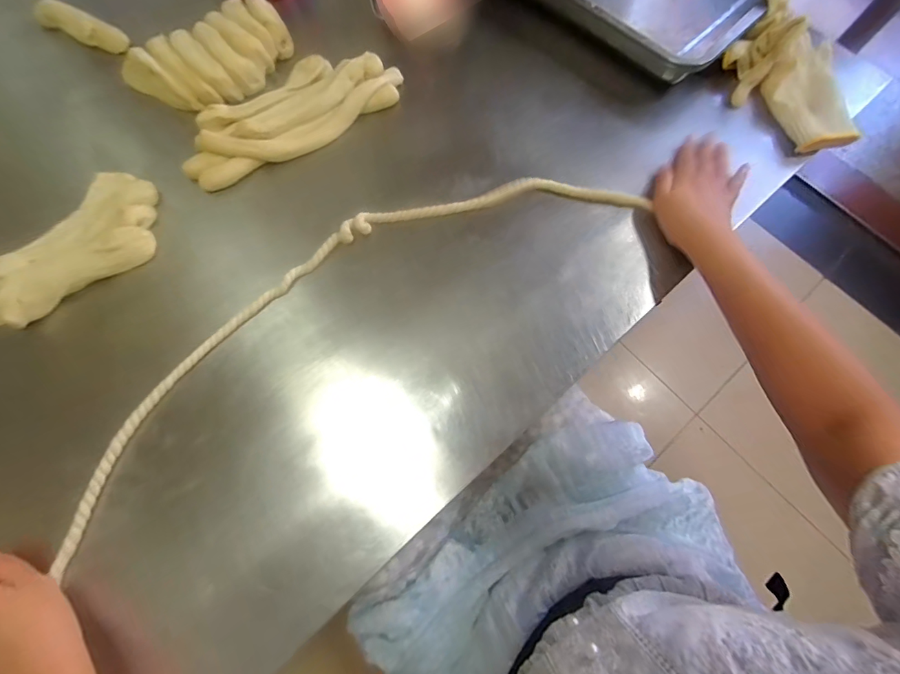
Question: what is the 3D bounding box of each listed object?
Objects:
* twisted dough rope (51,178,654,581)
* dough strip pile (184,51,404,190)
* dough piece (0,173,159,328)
[{"bbox_3d":[-0.093,-0.042,0.434,0.648,0.014,0.154,-34,75,-12],"label":"twisted dough rope"},{"bbox_3d":[-0.195,-0.274,0.499,0.265,0.028,0.112,-39,76,-13],"label":"dough strip pile"},{"bbox_3d":[-0.398,-0.092,0.437,0.195,0.024,0.107,-39,76,-13],"label":"dough piece"}]

